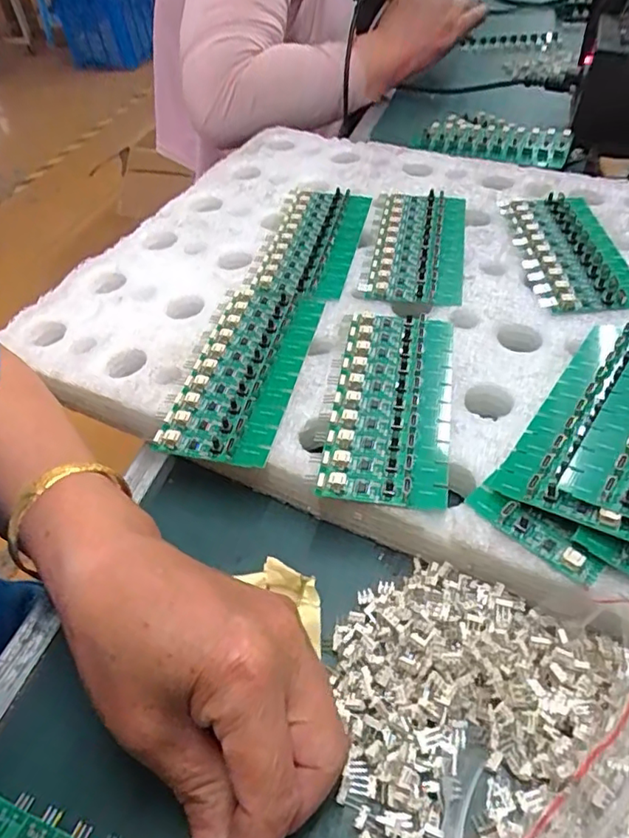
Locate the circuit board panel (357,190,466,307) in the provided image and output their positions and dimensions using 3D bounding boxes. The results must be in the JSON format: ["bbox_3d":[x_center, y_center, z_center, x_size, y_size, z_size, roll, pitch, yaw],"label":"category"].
[{"bbox_3d":[0.074,-0.128,0.415,0.066,0.007,0.135,6,49,11],"label":"circuit board panel"}]

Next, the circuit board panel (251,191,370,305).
[{"bbox_3d":[0.001,-0.132,0.428,0.059,0.008,0.134,7,49,13],"label":"circuit board panel"}]

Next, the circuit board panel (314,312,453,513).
[{"bbox_3d":[0.043,-0.012,0.316,0.061,0.013,0.134,5,49,11],"label":"circuit board panel"}]

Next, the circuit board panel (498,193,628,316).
[{"bbox_3d":[0.175,-0.119,0.397,0.066,0.009,0.139,-3,48,4],"label":"circuit board panel"}]

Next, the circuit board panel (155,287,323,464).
[{"bbox_3d":[-0.039,-0.033,0.340,0.061,0.007,0.137,9,49,14],"label":"circuit board panel"}]

